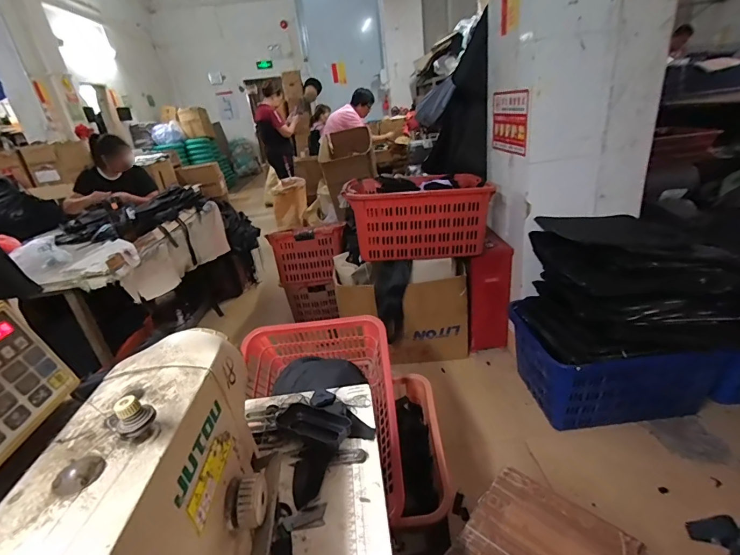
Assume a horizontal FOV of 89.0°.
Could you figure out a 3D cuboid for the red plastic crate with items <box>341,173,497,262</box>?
[{"bbox_3d":[0.193,-0.287,1.683,0.560,0.292,0.435,-8,25,-3],"label":"red plastic crate with items"}]

